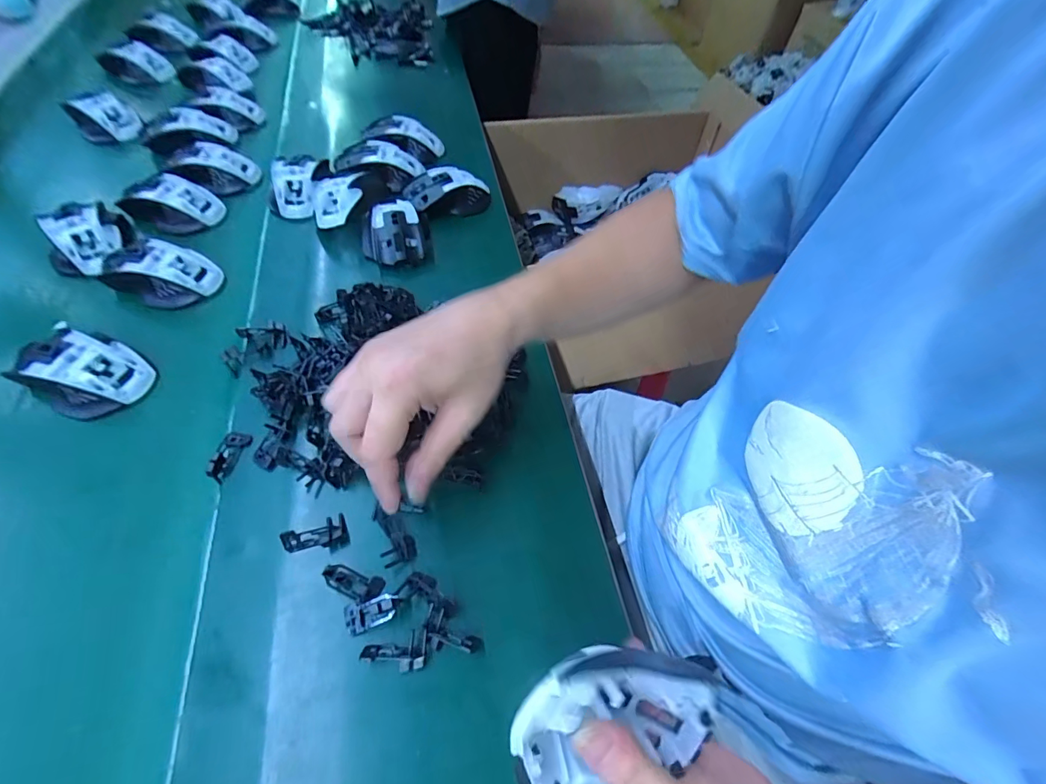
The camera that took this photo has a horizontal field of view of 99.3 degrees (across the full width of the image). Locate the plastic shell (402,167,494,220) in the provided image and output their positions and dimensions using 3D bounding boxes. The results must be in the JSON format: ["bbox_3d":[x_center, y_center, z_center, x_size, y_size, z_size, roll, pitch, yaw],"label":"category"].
[{"bbox_3d":[-0.099,-0.261,0.582,0.111,0.037,0.068,-3,57,-6],"label":"plastic shell"}]

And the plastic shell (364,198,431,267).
[{"bbox_3d":[-0.151,-0.192,0.531,0.077,0.034,0.096,-9,57,-10],"label":"plastic shell"}]

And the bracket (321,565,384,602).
[{"bbox_3d":[-0.123,0.139,0.323,0.043,0.007,0.018,25,56,-11],"label":"bracket"}]

